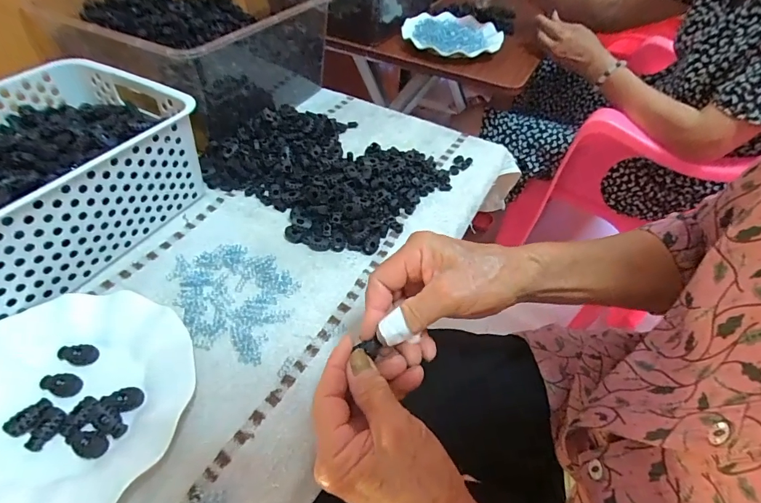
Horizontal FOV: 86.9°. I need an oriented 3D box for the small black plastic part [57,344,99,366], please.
[{"bbox_3d":[-0.252,0.086,0.333,0.031,0.005,0.016,-1,49,-6],"label":"small black plastic part"}]

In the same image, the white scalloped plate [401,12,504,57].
[{"bbox_3d":[0.143,-0.415,0.764,0.174,0.020,0.174,3,48,-3],"label":"white scalloped plate"}]

